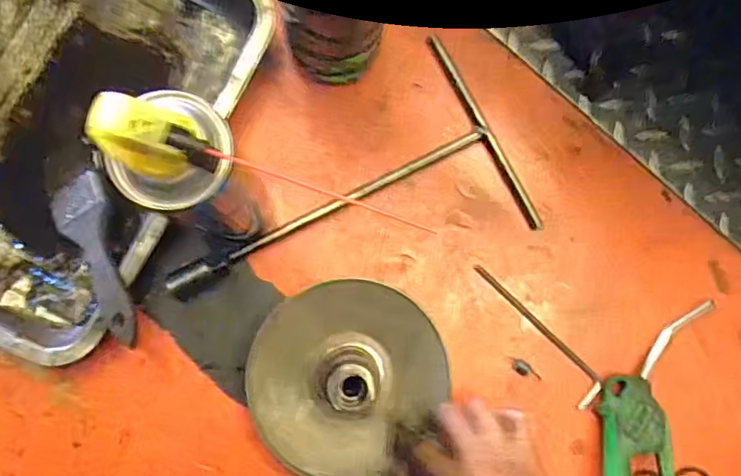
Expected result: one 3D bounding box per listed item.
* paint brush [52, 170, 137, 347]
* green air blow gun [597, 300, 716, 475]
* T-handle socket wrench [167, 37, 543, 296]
[{"bbox_3d":[-0.211,0.016,0.425,0.046,0.016,0.140,-26,71,-5],"label":"paint brush"},{"bbox_3d":[0.236,0.158,0.453,0.087,0.037,0.218,9,85,-2],"label":"green air blow gun"},{"bbox_3d":[-0.025,-0.023,0.468,0.299,0.021,0.181,-29,87,-5],"label":"T-handle socket wrench"}]

